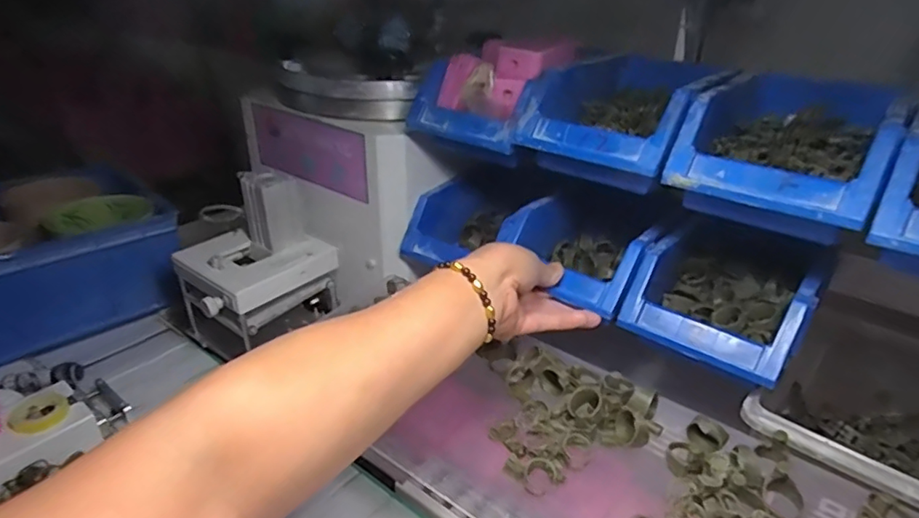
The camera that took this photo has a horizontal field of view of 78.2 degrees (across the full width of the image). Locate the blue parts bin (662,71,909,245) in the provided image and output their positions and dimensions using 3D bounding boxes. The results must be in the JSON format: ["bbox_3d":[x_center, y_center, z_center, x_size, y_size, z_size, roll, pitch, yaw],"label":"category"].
[{"bbox_3d":[0.230,-0.072,0.404,0.122,0.082,0.153,21,35,31],"label":"blue parts bin"}]

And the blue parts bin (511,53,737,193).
[{"bbox_3d":[0.146,-0.126,0.488,0.132,0.069,0.186,22,36,33],"label":"blue parts bin"}]

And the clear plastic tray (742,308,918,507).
[{"bbox_3d":[0.325,0.138,0.449,0.161,0.100,0.215,24,38,36],"label":"clear plastic tray"}]

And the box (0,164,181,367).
[{"bbox_3d":[-0.546,0.005,0.694,0.328,0.136,0.253,-23,37,-36],"label":"box"}]

